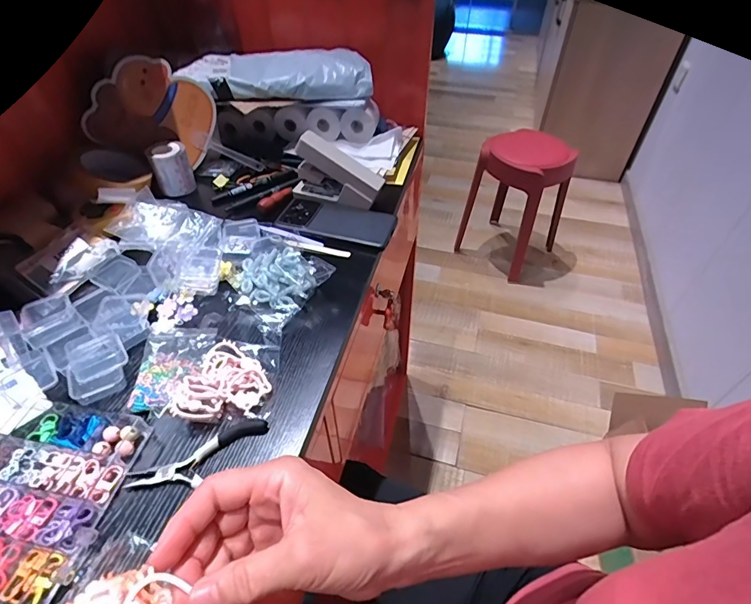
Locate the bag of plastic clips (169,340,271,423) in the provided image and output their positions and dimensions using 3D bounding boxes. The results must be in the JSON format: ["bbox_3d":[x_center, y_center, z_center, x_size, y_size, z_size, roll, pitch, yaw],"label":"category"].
[{"bbox_3d":[-0.142,0.079,0.404,0.073,0.023,0.089,20,49,16],"label":"bag of plastic clips"}]

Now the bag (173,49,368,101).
[{"bbox_3d":[-0.155,-0.367,0.686,0.280,0.046,0.117,-8,46,-8],"label":"bag"}]

